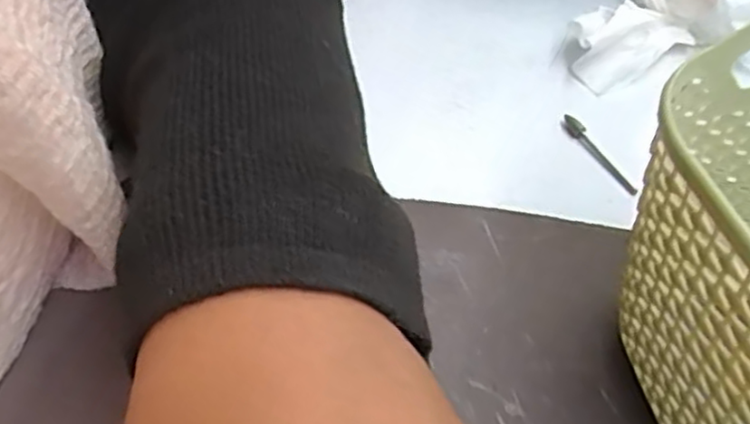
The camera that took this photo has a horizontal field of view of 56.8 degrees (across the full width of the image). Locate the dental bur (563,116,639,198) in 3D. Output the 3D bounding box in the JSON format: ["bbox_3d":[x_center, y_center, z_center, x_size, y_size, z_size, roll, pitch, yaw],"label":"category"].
[{"bbox_3d":[0.085,-0.022,0.263,0.006,0.007,0.045,-17,47,-12],"label":"dental bur"}]

